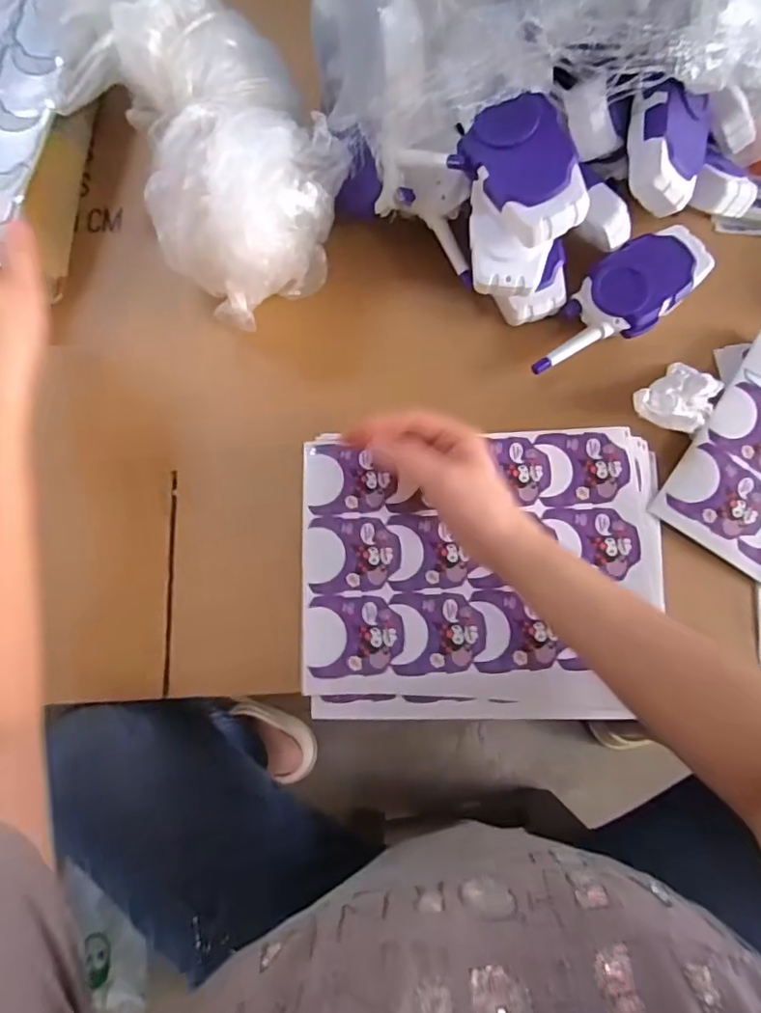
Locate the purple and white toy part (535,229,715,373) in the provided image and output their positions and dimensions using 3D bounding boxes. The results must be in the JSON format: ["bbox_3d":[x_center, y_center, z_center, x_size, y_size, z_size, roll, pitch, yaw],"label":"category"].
[{"bbox_3d":[0.191,-0.165,0.445,0.160,0.037,0.064,-39,78,-8],"label":"purple and white toy part"}]

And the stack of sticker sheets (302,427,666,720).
[{"bbox_3d":[0.076,0.047,0.420,0.267,0.011,0.214,-1,76,1],"label":"stack of sticker sheets"}]

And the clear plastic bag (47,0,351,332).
[{"bbox_3d":[-0.136,-0.290,0.434,0.163,0.125,0.242,-42,79,-9],"label":"clear plastic bag"}]

